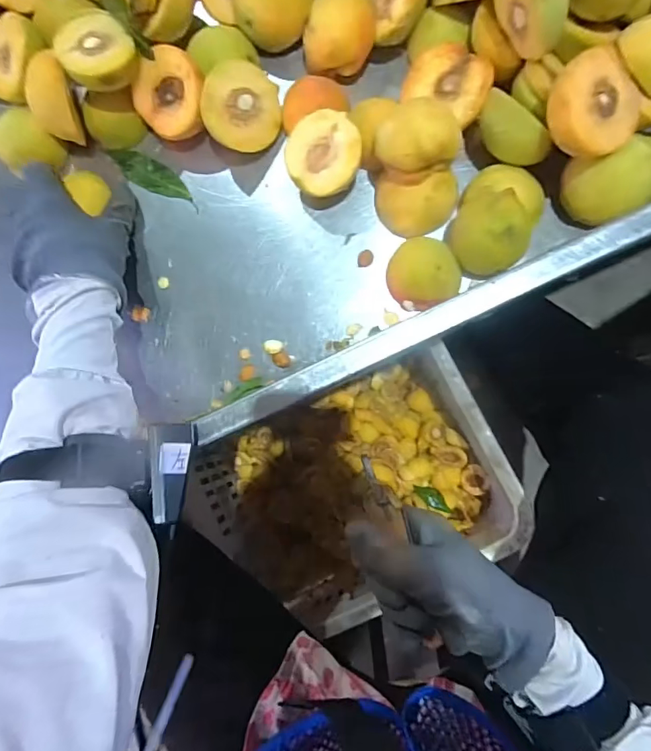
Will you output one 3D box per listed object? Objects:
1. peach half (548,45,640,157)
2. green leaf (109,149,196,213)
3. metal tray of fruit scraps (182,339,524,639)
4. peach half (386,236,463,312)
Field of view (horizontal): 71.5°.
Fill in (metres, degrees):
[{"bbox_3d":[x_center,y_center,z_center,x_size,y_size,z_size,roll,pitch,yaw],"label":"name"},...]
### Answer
[{"bbox_3d":[0.182,-0.187,0.315,0.063,0.029,0.063,-16,106,-16],"label":"peach half"},{"bbox_3d":[-0.157,-0.184,0.418,0.098,0.004,0.027,29,91,9],"label":"green leaf"},{"bbox_3d":[0.030,0.137,0.578,0.345,0.160,0.245,-28,83,6],"label":"metal tray of fruit scraps"},{"bbox_3d":[0.079,-0.083,0.368,0.055,0.030,0.055,0,87,9],"label":"peach half"}]

